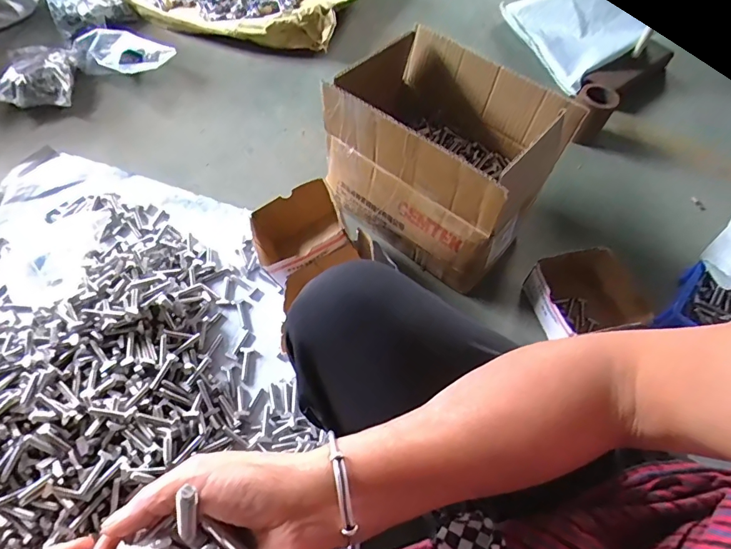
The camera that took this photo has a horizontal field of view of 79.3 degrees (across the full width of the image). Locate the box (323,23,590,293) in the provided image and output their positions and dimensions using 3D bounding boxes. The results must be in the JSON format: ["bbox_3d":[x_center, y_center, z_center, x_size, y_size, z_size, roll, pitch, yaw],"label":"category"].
[{"bbox_3d":[0.130,-0.191,0.748,0.320,0.266,0.236,35,63,17],"label":"box"}]

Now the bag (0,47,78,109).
[{"bbox_3d":[-0.714,-0.433,0.967,0.142,0.061,0.165,-5,59,-6],"label":"bag"}]

